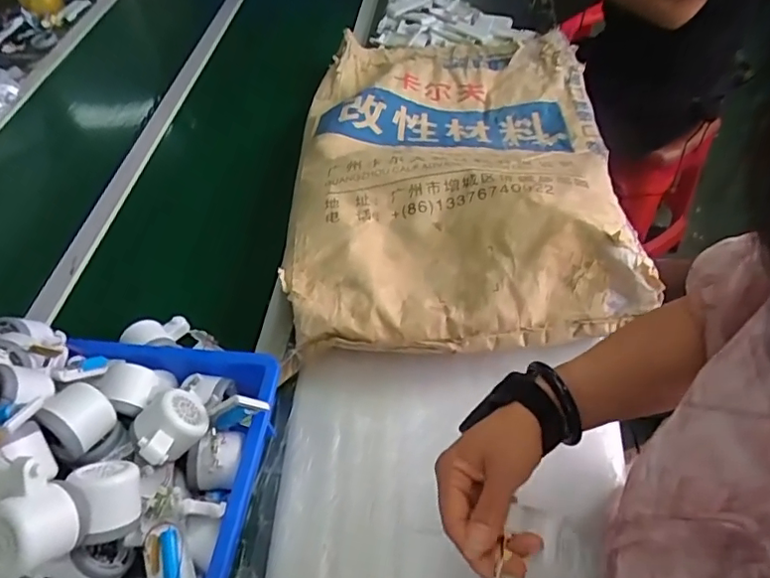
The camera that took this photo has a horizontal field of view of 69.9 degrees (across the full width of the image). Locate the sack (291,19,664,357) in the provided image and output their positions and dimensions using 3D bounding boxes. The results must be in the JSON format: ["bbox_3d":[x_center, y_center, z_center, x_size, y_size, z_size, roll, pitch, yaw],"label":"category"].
[{"bbox_3d":[0.109,-0.231,0.848,0.451,0.100,0.728,2,51,6],"label":"sack"}]

